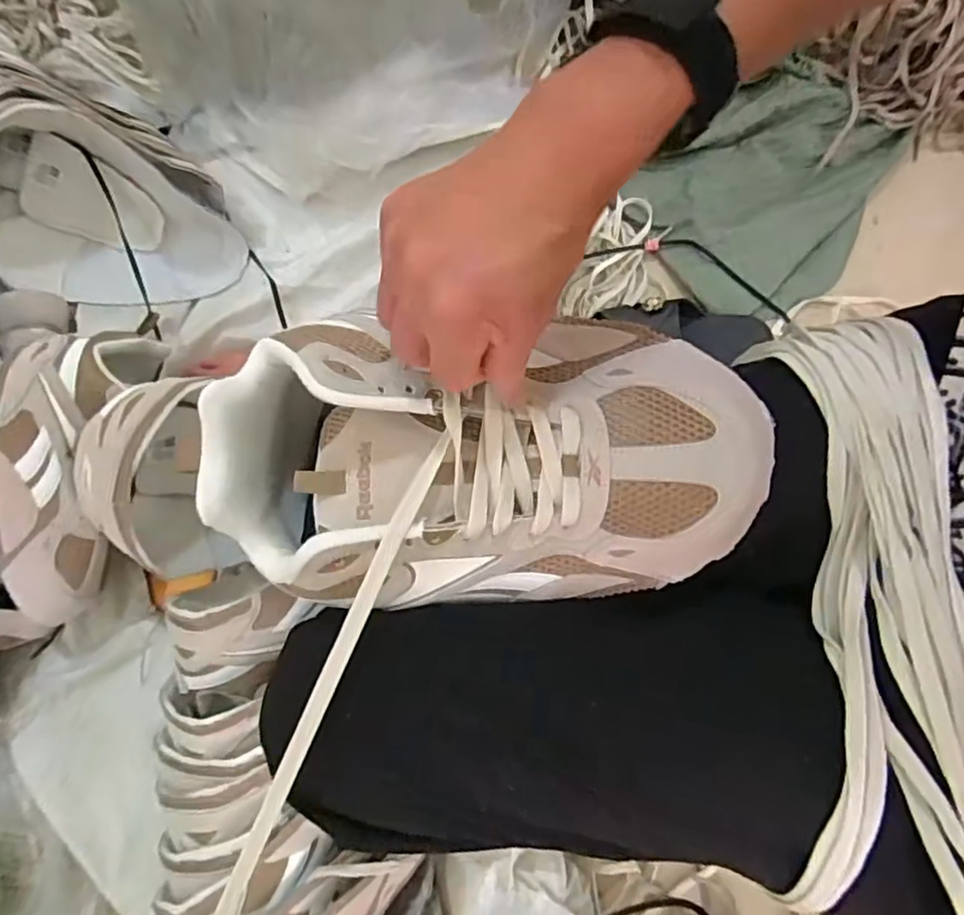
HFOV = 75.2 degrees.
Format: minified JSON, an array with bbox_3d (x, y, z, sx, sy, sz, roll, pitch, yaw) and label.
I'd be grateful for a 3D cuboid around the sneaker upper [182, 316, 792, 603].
[{"bbox_3d":[0.003,0.000,0.308,0.260,0.085,0.136,0,79,1],"label":"sneaker upper"}]

